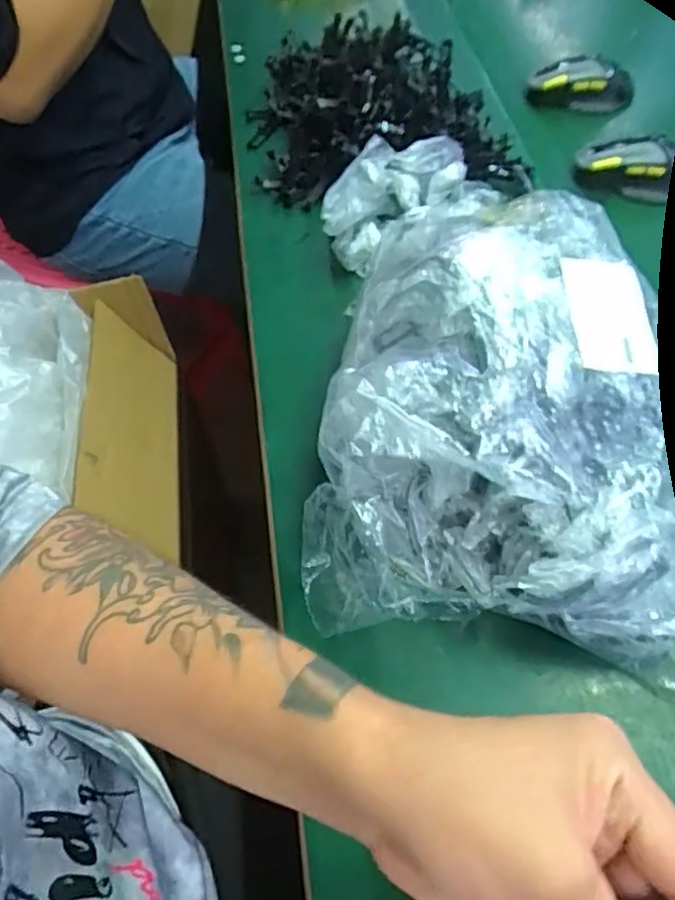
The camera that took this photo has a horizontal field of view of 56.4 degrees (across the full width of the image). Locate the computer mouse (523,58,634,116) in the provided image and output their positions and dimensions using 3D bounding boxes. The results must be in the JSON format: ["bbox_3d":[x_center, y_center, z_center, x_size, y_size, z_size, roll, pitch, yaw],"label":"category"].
[{"bbox_3d":[0.250,-0.380,0.649,0.103,0.040,0.045,6,58,6],"label":"computer mouse"}]

